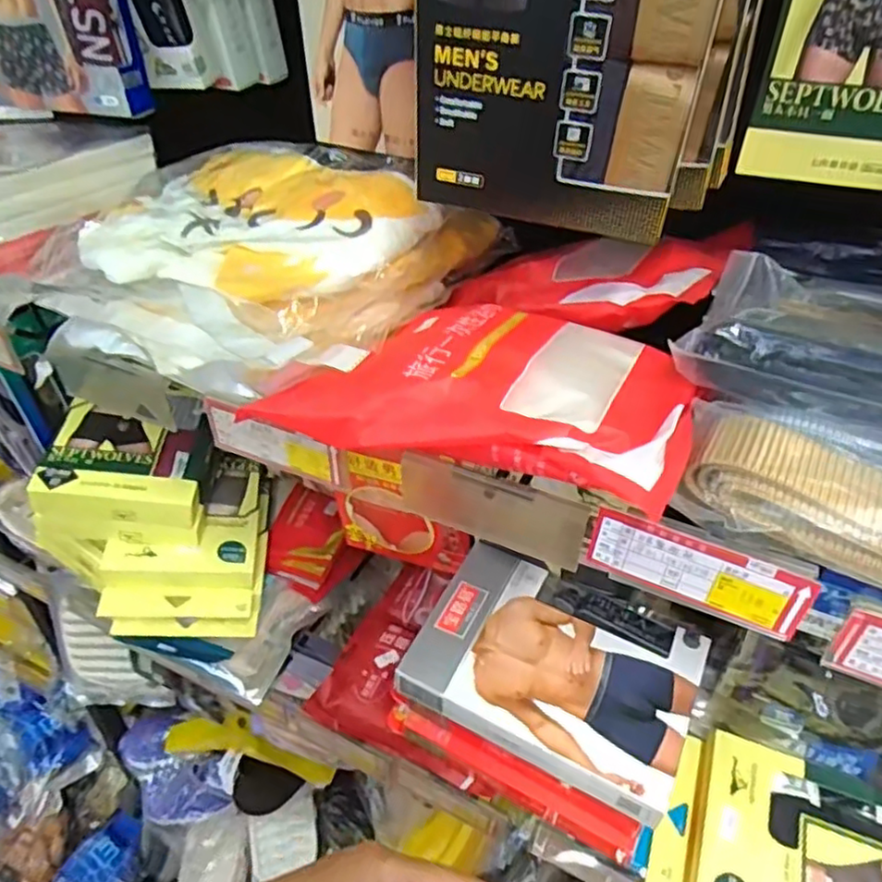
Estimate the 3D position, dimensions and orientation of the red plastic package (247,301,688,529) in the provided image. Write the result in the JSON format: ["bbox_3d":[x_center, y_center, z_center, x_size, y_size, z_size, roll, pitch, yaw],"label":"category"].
[{"bbox_3d":[0.031,-0.036,0.365,0.206,0.030,0.147,17,42,20],"label":"red plastic package"}]

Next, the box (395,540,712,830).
[{"bbox_3d":[0.085,0.168,0.498,0.196,0.032,0.138,19,42,22],"label":"box"}]

